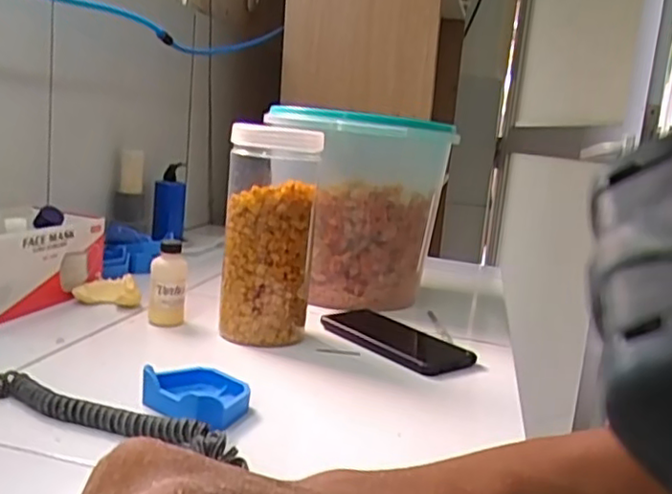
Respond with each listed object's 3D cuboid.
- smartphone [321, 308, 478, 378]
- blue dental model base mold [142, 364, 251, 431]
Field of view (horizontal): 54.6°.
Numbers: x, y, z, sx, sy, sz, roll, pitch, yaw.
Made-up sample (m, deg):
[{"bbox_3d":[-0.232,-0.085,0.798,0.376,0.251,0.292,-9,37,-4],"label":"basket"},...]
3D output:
[{"bbox_3d":[0.063,0.095,0.689,0.087,0.017,0.174,-1,13,-38],"label":"smartphone"},{"bbox_3d":[-0.102,0.107,0.485,0.086,0.021,0.062,13,12,37],"label":"blue dental model base mold"}]

